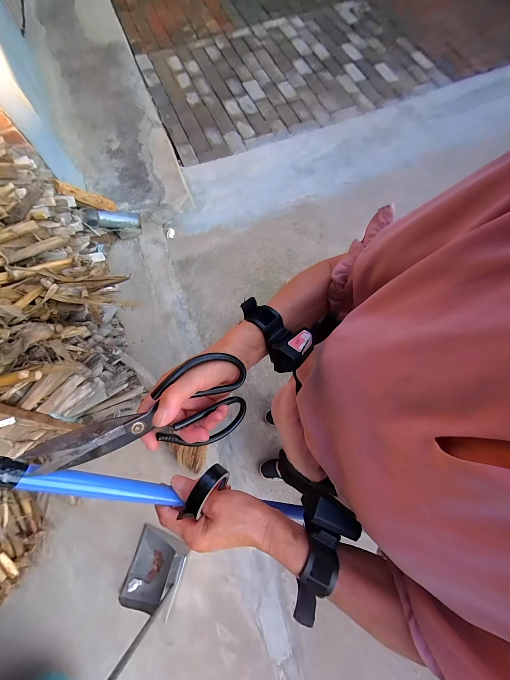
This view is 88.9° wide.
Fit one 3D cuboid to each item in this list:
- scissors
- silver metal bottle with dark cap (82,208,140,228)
[{"bbox_3d":[-0.096,0.077,0.255,0.193,0.009,0.101,-14,116,-28],"label":"scissors"},{"bbox_3d":[-0.798,-0.685,1.457,0.287,0.076,0.087,-11,71,-32],"label":"silver metal bottle with dark cap"}]

